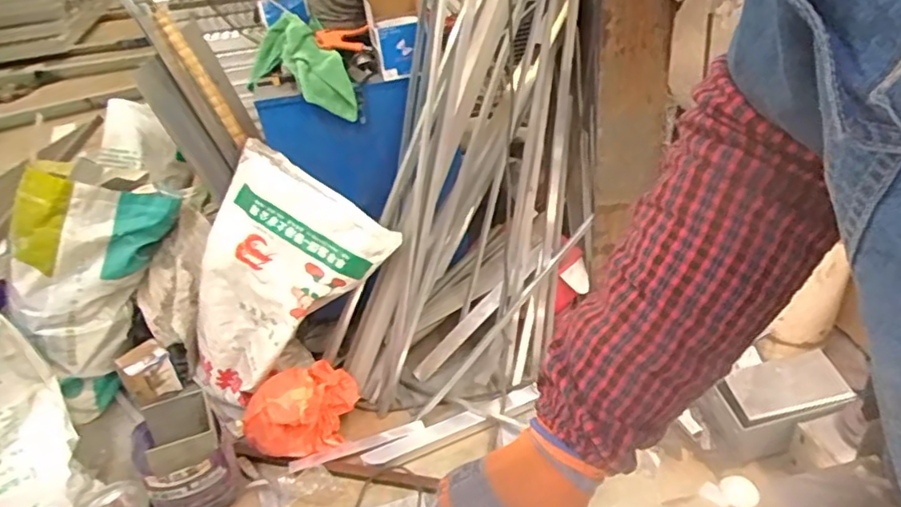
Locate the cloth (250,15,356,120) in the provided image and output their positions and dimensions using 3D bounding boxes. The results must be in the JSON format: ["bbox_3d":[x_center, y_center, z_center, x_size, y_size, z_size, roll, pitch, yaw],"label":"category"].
[{"bbox_3d":[-0.364,-0.461,1.570,0.190,0.143,0.342,-32,63,-33],"label":"cloth"}]

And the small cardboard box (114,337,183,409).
[{"bbox_3d":[-0.825,0.340,1.691,0.057,0.168,0.124,25,45,39],"label":"small cardboard box"}]

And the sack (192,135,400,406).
[{"bbox_3d":[-0.489,0.106,1.541,0.400,0.683,0.123,38,21,0],"label":"sack"}]

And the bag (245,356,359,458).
[{"bbox_3d":[-0.360,0.388,1.522,0.284,0.176,0.157,-25,38,-26],"label":"bag"}]

